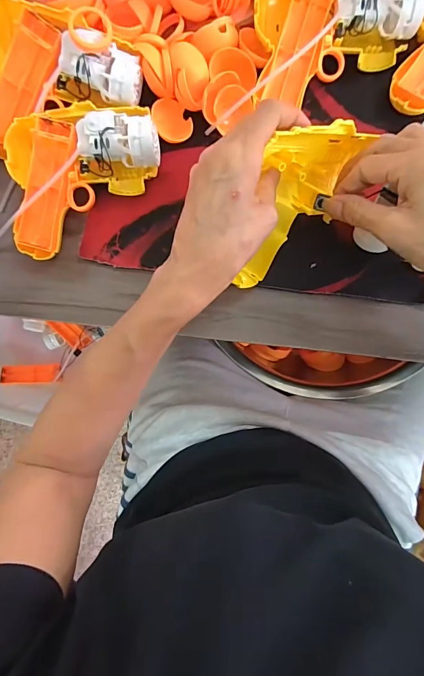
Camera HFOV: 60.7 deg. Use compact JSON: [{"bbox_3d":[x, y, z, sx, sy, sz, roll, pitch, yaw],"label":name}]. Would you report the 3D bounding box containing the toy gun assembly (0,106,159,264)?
[{"bbox_3d":[-0.115,-0.140,0.323,0.139,0.037,0.124,-5,88,4],"label":"toy gun assembly"}]

